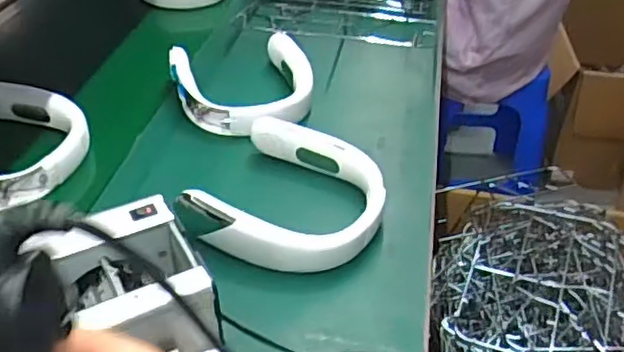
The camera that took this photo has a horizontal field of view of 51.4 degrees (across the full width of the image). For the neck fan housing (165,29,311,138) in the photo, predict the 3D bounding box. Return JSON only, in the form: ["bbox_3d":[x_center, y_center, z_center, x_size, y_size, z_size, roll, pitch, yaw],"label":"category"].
[{"bbox_3d":[-0.092,-0.124,0.911,0.191,0.049,0.223,-10,40,-17],"label":"neck fan housing"}]

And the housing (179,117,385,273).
[{"bbox_3d":[-0.021,0.027,0.721,0.193,0.057,0.191,20,41,21],"label":"housing"}]

